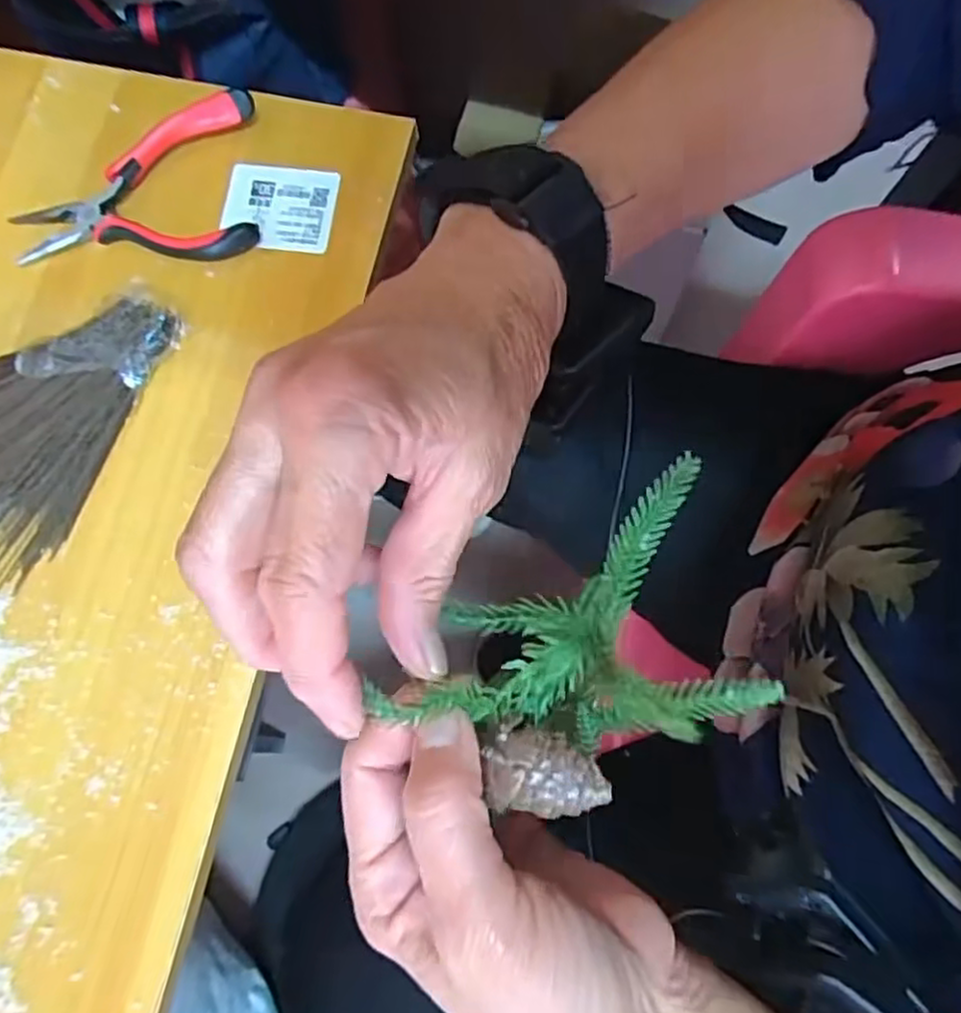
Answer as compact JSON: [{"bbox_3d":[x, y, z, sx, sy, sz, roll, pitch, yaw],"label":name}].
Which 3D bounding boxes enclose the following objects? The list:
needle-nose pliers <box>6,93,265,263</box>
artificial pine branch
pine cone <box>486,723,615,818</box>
[{"bbox_3d":[-0.180,-0.167,0.364,0.124,0.021,0.082,-6,77,0],"label":"needle-nose pliers"},{"bbox_3d":[0.033,0.044,0.202,0.113,0.034,0.070,-32,78,-6],"label":"artificial pine branch"},{"bbox_3d":[0.018,0.070,0.186,0.034,0.014,0.020,6,77,3],"label":"pine cone"}]

